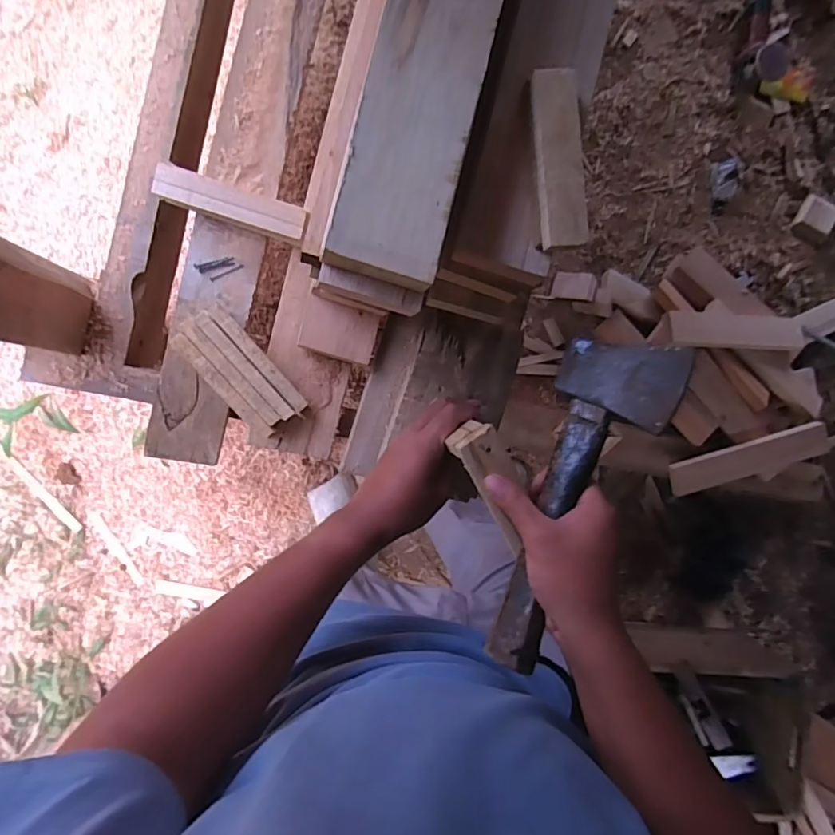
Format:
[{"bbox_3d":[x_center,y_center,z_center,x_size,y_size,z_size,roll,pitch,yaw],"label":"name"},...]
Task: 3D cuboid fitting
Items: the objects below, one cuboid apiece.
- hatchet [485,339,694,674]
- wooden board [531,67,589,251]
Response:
[{"bbox_3d":[0.133,0.068,0.432,0.099,0.035,0.277,19,85,38],"label":"hatchet"},{"bbox_3d":[0.110,-0.201,0.402,0.034,0.012,0.133,-5,95,-10],"label":"wooden board"}]

